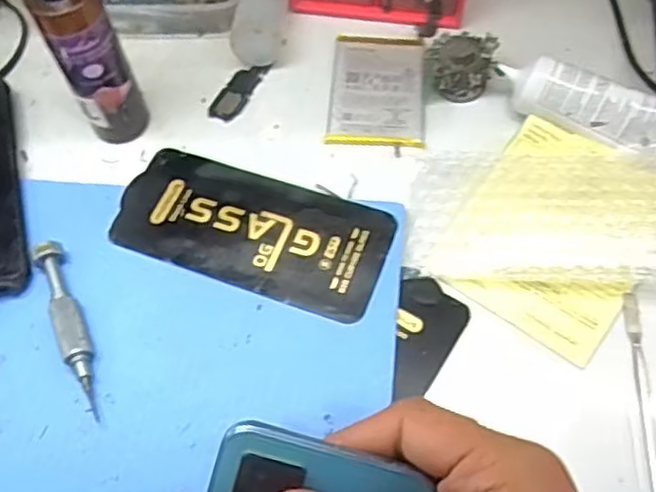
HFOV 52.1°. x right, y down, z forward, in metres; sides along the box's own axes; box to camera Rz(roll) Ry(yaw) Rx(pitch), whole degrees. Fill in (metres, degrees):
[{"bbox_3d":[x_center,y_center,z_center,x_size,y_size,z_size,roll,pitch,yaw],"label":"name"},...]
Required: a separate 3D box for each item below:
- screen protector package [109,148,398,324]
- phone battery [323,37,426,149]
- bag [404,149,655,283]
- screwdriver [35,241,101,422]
[{"bbox_3d":[-0.045,-0.011,0.398,0.161,0.005,0.076,18,62,14],"label":"screen protector package"},{"bbox_3d":[0.034,-0.107,0.453,0.062,0.004,0.093,4,62,6],"label":"phone battery"},{"bbox_3d":[0.144,-0.021,0.385,0.189,0.029,0.087,3,62,6],"label":"bag"},{"bbox_3d":[-0.140,0.042,0.364,0.014,0.013,0.105,-23,63,-8],"label":"screwdriver"}]

